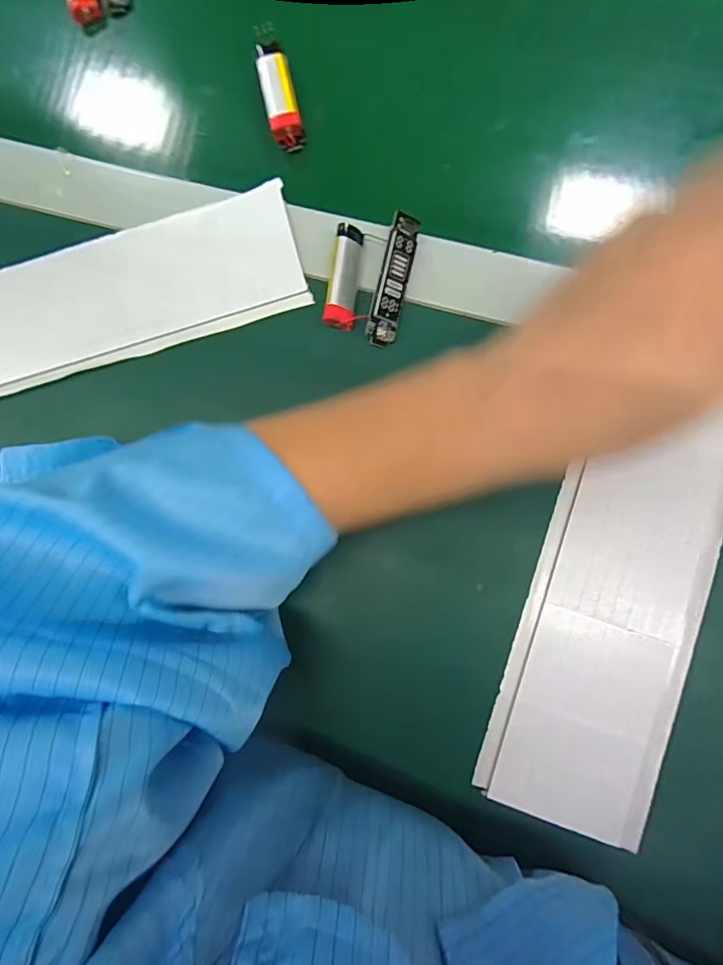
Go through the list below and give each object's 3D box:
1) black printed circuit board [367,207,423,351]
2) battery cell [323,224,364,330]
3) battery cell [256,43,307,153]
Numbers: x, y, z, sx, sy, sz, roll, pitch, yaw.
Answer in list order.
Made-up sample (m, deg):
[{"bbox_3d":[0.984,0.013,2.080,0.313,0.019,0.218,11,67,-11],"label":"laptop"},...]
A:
[{"bbox_3d":[0.017,-0.108,0.252,0.015,0.010,0.067,13,86,5],"label":"black printed circuit board"},{"bbox_3d":[-0.009,-0.113,0.259,0.014,0.010,0.058,7,86,5],"label":"battery cell"},{"bbox_3d":[-0.049,-0.230,0.282,0.019,0.015,0.058,-14,85,3],"label":"battery cell"}]

